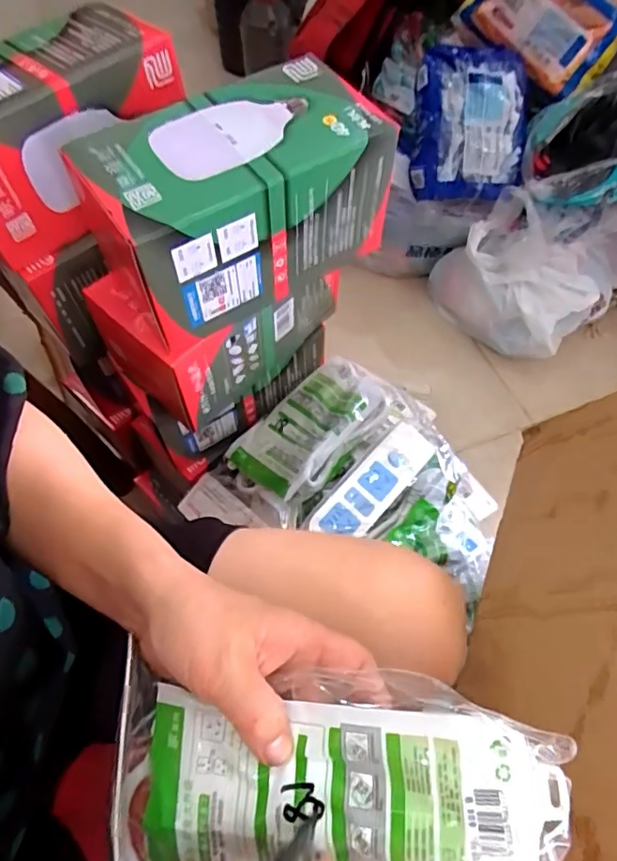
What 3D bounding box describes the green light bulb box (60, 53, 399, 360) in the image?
[{"bbox_3d":[-0.054,-0.181,0.446,0.224,0.128,0.125,-29,61,-15],"label":"green light bulb box"}]

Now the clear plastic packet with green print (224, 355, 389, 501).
[{"bbox_3d":[0.002,-0.008,0.627,0.104,0.037,0.180,36,66,23],"label":"clear plastic packet with green print"}]

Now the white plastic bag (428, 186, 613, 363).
[{"bbox_3d":[0.381,-0.280,0.996,0.309,0.183,0.200,26,63,18],"label":"white plastic bag"}]

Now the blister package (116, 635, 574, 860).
[{"bbox_3d":[0.008,0.172,0.254,0.206,0.037,0.114,-6,79,16],"label":"blister package"}]

